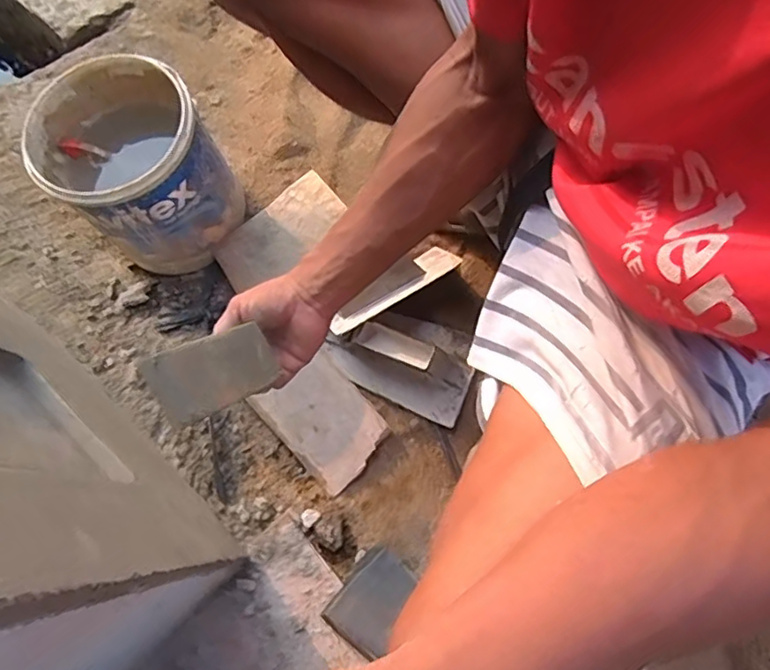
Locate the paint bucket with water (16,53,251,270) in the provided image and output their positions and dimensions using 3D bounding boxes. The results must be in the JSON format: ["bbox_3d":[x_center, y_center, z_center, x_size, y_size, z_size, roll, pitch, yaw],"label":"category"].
[{"bbox_3d":[-0.288,-0.190,0.694,0.174,0.178,0.174,-1,72,3],"label":"paint bucket with water"}]

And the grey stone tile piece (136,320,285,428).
[{"bbox_3d":[-0.151,0.035,0.520,0.109,0.010,0.069,-21,105,5],"label":"grey stone tile piece"}]

